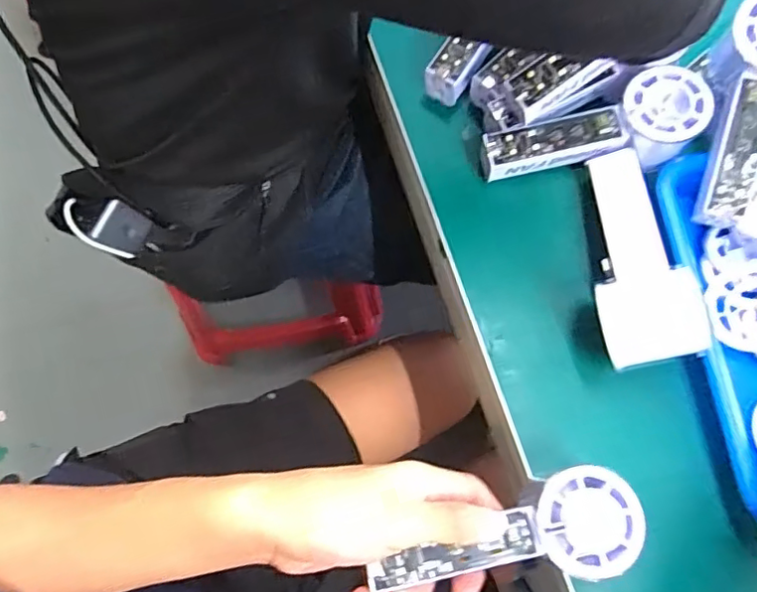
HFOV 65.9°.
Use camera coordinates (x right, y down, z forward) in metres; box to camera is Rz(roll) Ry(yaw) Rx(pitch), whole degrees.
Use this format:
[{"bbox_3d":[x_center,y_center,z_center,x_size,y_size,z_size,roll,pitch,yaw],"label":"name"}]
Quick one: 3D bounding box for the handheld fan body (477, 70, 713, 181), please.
[{"bbox_3d":[0.152,-0.114,0.418,0.155,0.044,0.053,-13,73,7],"label":"handheld fan body"}]

